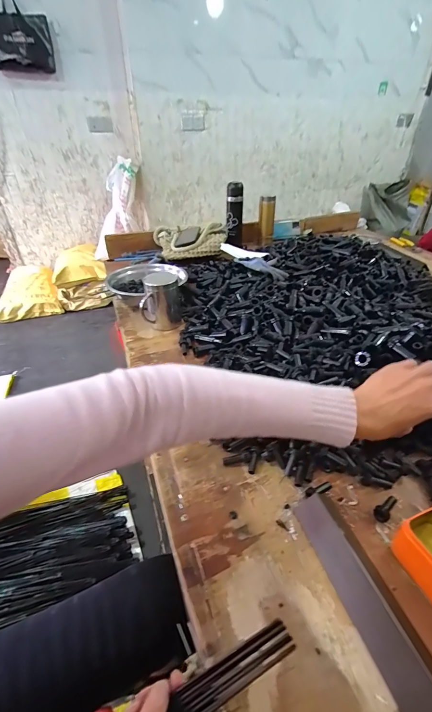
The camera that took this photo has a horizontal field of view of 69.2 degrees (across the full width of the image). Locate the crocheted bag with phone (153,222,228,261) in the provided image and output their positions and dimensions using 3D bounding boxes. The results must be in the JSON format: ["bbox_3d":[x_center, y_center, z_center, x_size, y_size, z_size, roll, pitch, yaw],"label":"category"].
[{"bbox_3d":[-0.091,-0.425,1.136,0.261,0.061,0.208,-7,36,-8],"label":"crocheted bag with phone"}]

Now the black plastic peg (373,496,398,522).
[{"bbox_3d":[0.215,0.190,0.394,0.041,0.012,0.017,-27,43,-31],"label":"black plastic peg"}]

